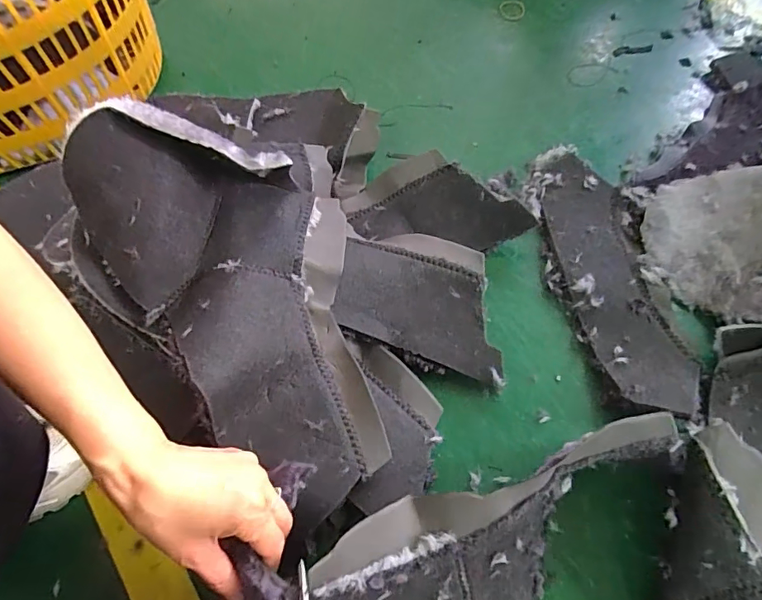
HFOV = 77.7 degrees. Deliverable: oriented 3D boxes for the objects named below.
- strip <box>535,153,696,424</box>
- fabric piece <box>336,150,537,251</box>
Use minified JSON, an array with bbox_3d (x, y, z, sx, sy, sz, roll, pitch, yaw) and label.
[{"bbox_3d":[0.245,-0.034,0.518,0.108,0.030,0.321,-4,63,2],"label":"strip"},{"bbox_3d":[0.061,-0.111,0.546,0.196,0.044,0.104,-9,63,-1],"label":"fabric piece"}]

